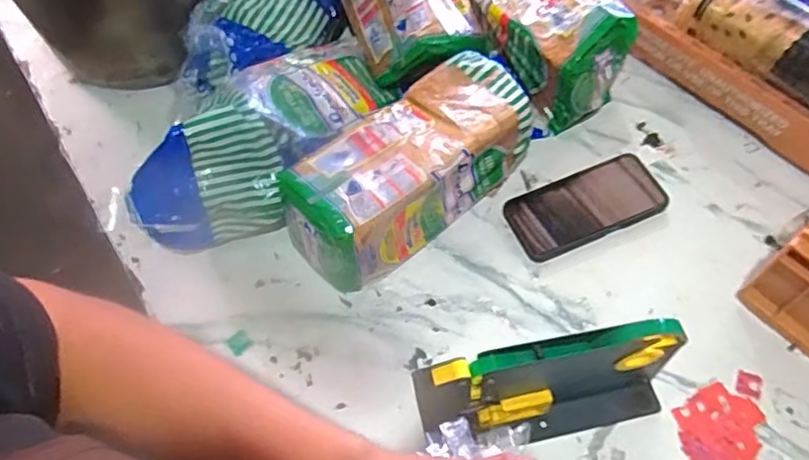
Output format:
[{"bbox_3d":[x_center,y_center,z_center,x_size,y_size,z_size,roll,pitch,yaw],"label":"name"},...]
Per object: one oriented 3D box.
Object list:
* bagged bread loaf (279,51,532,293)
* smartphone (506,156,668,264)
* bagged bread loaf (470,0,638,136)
[{"bbox_3d":[0.010,-0.062,0.652,0.271,0.114,0.119,-38,65,-16],"label":"bagged bread loaf"},{"bbox_3d":[0.195,-0.026,0.668,0.164,0.009,0.078,-24,67,-4],"label":"smartphone"},{"bbox_3d":[0.143,-0.257,0.743,0.136,0.109,0.270,-26,62,-10],"label":"bagged bread loaf"}]

